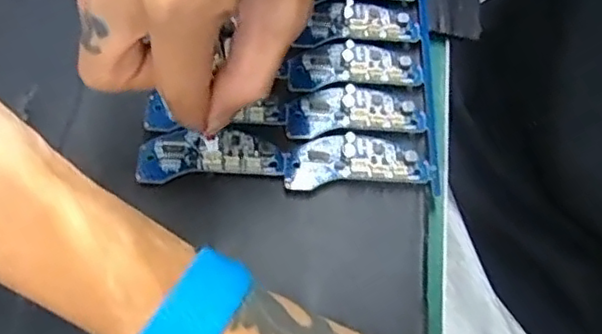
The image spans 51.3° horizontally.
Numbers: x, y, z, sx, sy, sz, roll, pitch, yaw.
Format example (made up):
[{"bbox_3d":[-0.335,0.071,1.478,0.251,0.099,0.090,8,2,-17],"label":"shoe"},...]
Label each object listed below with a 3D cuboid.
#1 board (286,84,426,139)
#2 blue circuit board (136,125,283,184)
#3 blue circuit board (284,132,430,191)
[{"bbox_3d":[0.026,-0.027,0.294,0.064,0.004,0.027,1,63,-4],"label":"board"},{"bbox_3d":[-0.041,-0.006,0.282,0.063,0.006,0.023,-5,64,-6],"label":"blue circuit board"},{"bbox_3d":[0.025,-0.004,0.284,0.063,0.009,0.024,-3,63,-6],"label":"blue circuit board"}]

